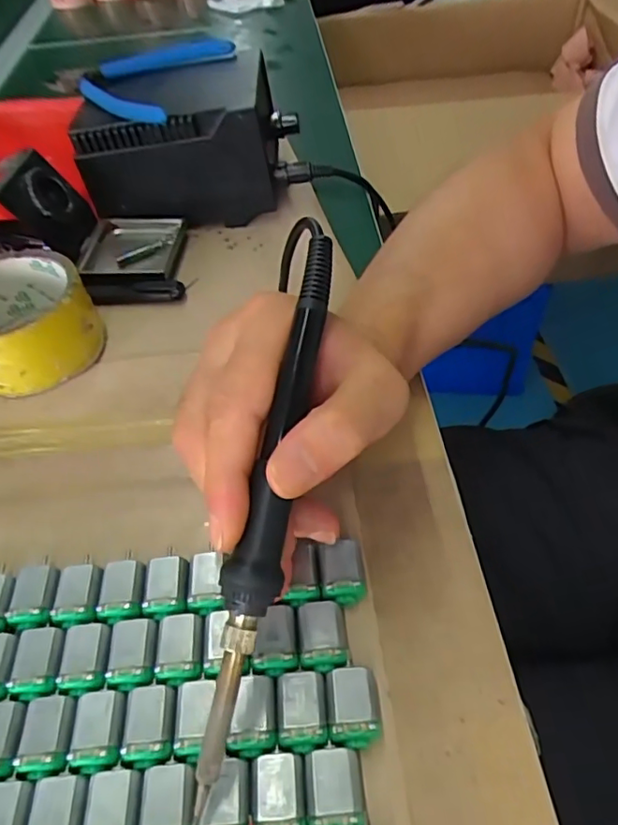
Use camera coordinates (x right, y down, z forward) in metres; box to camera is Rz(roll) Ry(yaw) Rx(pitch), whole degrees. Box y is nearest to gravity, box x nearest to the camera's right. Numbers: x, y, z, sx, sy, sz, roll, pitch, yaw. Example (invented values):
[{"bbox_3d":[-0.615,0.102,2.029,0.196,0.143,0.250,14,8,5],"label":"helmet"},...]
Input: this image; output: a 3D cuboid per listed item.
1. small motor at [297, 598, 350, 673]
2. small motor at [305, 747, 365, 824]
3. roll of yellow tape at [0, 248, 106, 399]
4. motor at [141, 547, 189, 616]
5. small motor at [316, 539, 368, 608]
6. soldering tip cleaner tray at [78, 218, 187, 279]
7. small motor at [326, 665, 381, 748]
[{"bbox_3d":[0.005,0.094,0.233,0.019,0.016,0.027,-9,51,-2],"label":"small motor"},{"bbox_3d":[0.009,0.134,0.198,0.019,0.012,0.026,-5,51,1],"label":"small motor"},{"bbox_3d":[-0.179,-0.059,0.349,0.081,0.044,0.084,-3,51,3],"label":"roll of yellow tape"},{"bbox_3d":[-0.063,0.077,0.249,0.018,0.011,0.027,-6,51,0],"label":"motor"},{"bbox_3d":[0.015,0.072,0.249,0.018,0.016,0.026,-8,51,-1],"label":"small motor"},{"bbox_3d":[-0.134,-0.122,0.422,0.072,0.014,0.069,-2,51,4],"label":"soldering tip cleaner tray"},{"bbox_3d":[0.016,0.113,0.216,0.019,0.015,0.027,-6,51,1],"label":"small motor"}]

